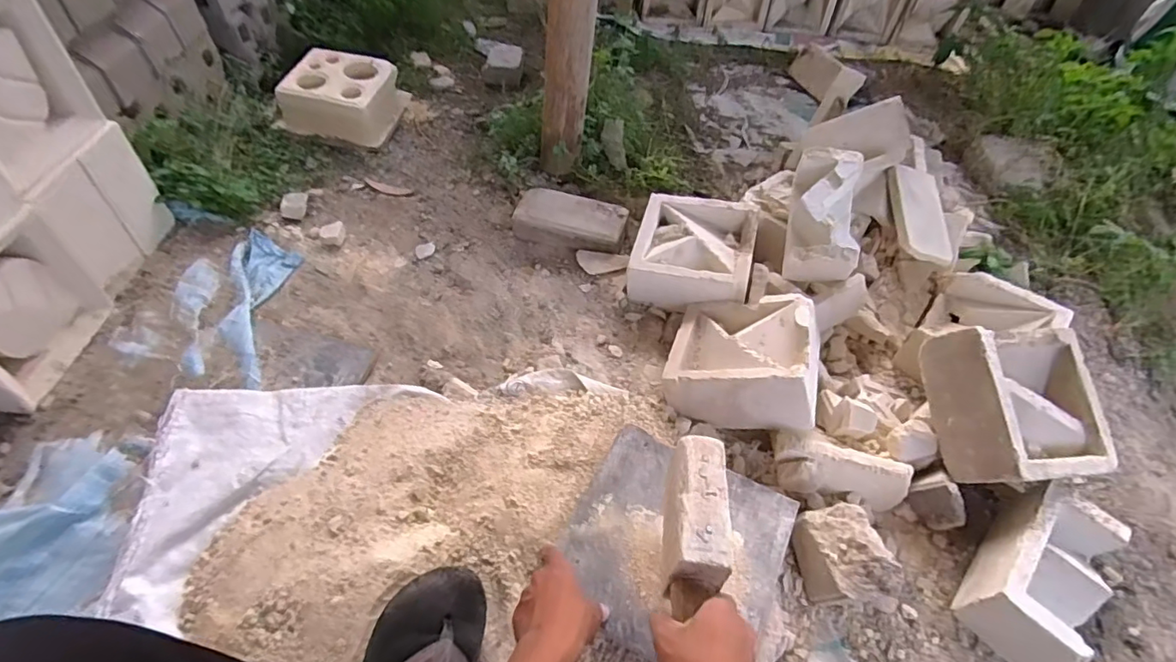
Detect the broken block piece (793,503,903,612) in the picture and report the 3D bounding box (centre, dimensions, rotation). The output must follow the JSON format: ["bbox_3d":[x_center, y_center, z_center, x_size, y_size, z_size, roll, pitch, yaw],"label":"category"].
[{"bbox_3d":[0.307,0.275,0.665,0.064,0.103,0.118,-3,52,-6],"label":"broken block piece"}]

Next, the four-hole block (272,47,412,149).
[{"bbox_3d":[-0.587,-0.566,1.331,0.239,0.100,0.241,8,51,3],"label":"four-hole block"}]

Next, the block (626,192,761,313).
[{"bbox_3d":[0.188,-0.137,0.988,0.204,0.094,0.211,15,52,8],"label":"block"}]

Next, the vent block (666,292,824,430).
[{"bbox_3d":[0.241,0.045,0.848,0.203,0.103,0.209,-2,35,28],"label":"vent block"}]

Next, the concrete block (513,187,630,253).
[{"bbox_3d":[-0.033,-0.213,1.072,0.212,0.053,0.115,13,52,6],"label":"concrete block"}]

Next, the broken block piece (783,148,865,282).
[{"bbox_3d":[0.398,-0.188,0.931,0.102,0.110,0.216,9,78,3],"label":"broken block piece"}]

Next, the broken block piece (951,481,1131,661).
[{"bbox_3d":[0.560,0.296,0.676,0.105,0.089,0.196,37,58,23],"label":"broken block piece"}]

